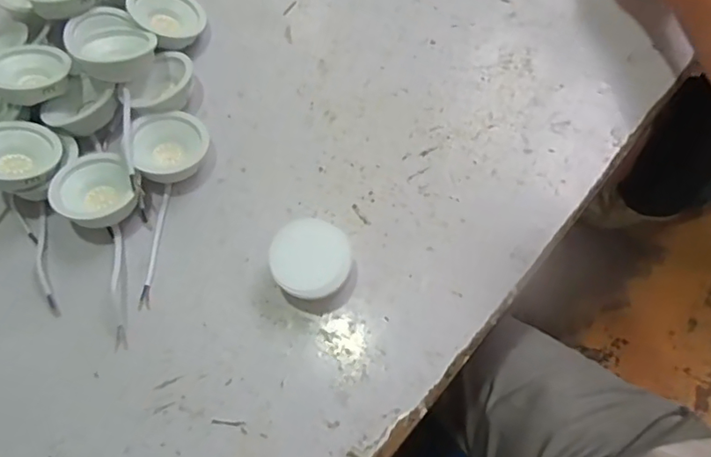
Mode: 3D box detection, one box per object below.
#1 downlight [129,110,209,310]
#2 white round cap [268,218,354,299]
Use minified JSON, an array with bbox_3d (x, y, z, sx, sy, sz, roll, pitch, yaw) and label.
[{"bbox_3d":[-0.160,-0.028,0.477,0.061,0.035,0.172,-8,68,0],"label":"downlight"},{"bbox_3d":[-0.034,0.028,0.443,0.061,0.038,0.061,-1,68,3],"label":"white round cap"}]

